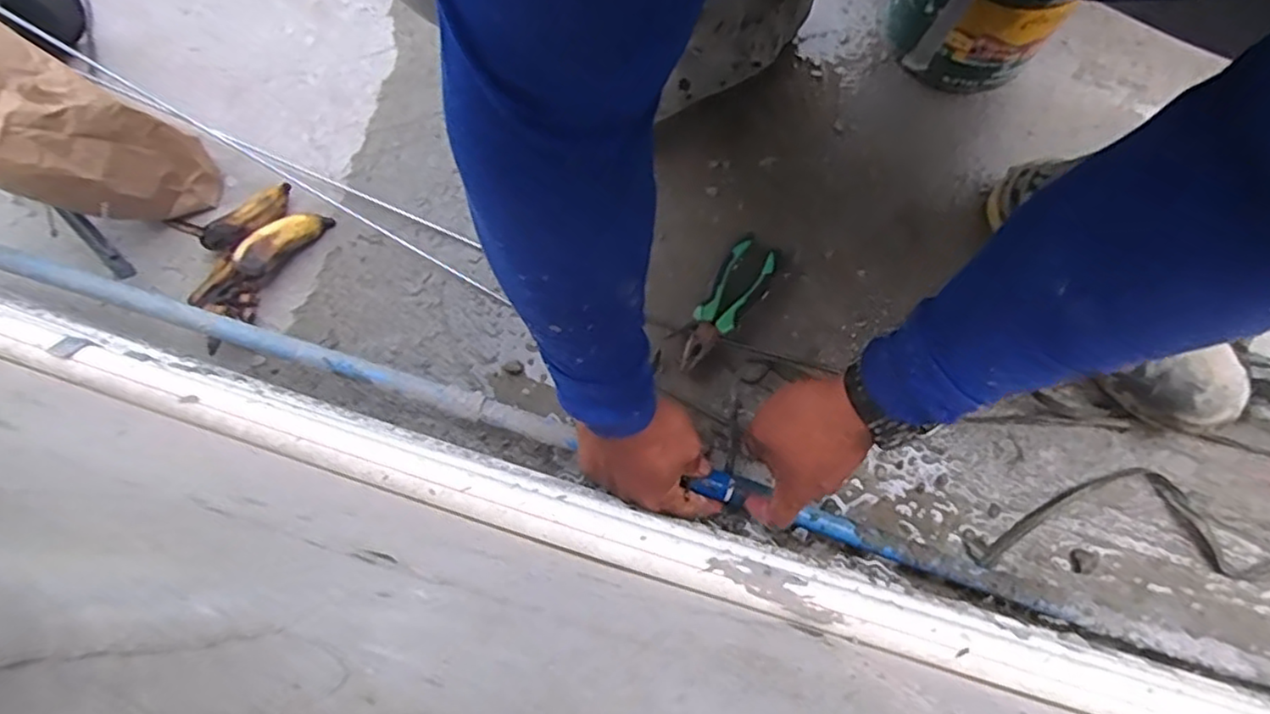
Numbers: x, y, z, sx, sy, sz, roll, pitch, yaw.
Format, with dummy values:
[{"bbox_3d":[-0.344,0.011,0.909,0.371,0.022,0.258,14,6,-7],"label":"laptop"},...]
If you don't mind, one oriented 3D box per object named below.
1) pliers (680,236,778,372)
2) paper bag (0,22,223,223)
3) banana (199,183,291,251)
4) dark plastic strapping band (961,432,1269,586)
[{"bbox_3d":[0.090,-0.053,0.674,0.047,0.014,0.148,33,81,8],"label":"pliers"},{"bbox_3d":[-0.488,-0.182,0.595,0.073,0.228,0.128,13,79,4],"label":"paper bag"},{"bbox_3d":[-0.393,-0.141,0.690,0.029,0.021,0.099,42,67,9],"label":"banana"},{"bbox_3d":[0.509,0.143,0.634,0.370,0.015,0.126,3,78,2],"label":"dark plastic strapping band"}]

